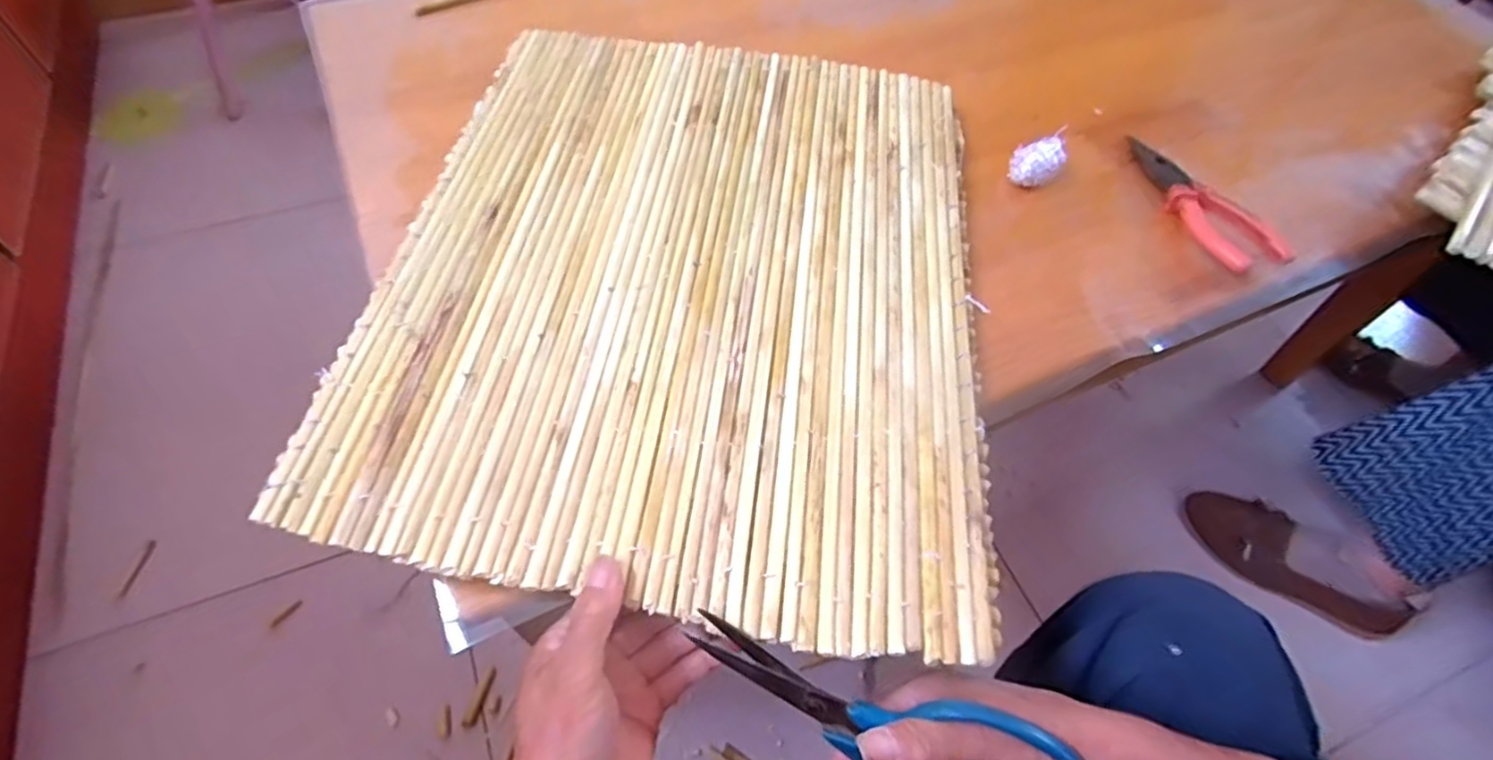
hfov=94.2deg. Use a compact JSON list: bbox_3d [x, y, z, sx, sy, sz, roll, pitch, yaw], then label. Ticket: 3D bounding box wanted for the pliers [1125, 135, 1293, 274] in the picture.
[{"bbox_3d":[0.335,-0.135,0.524,0.044,0.019,0.147,-22,58,-15],"label":"pliers"}]

